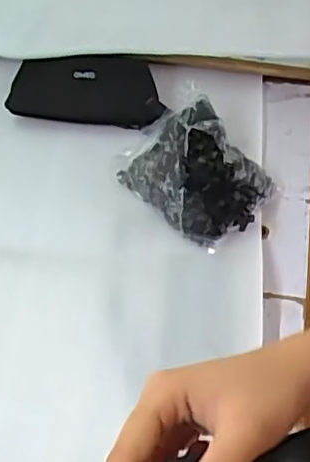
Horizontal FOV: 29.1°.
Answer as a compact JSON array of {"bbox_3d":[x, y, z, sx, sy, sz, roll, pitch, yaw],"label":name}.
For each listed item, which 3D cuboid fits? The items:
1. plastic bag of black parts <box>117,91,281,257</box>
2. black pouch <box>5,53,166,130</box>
[{"bbox_3d":[0.045,-0.072,0.672,0.164,0.060,0.129,37,64,23],"label":"plastic bag of black parts"},{"bbox_3d":[-0.086,-0.177,0.750,0.188,0.087,0.026,6,20,9],"label":"black pouch"}]

